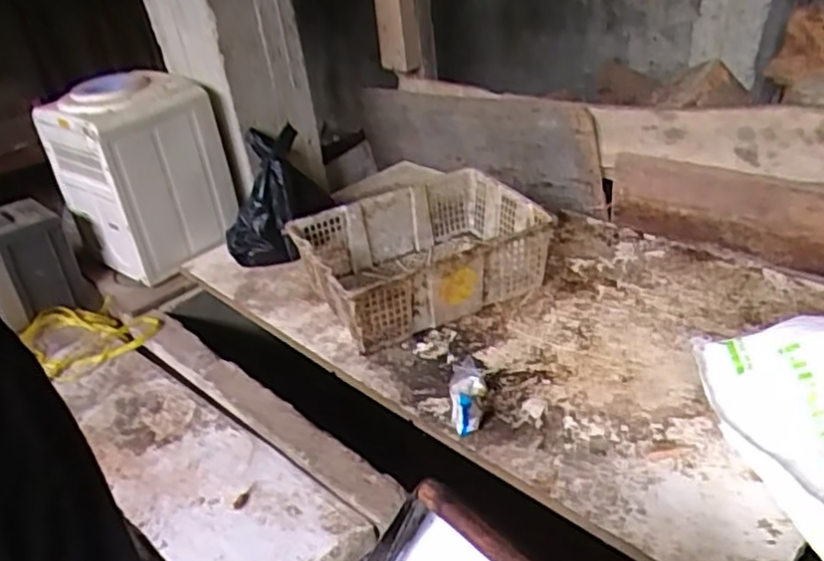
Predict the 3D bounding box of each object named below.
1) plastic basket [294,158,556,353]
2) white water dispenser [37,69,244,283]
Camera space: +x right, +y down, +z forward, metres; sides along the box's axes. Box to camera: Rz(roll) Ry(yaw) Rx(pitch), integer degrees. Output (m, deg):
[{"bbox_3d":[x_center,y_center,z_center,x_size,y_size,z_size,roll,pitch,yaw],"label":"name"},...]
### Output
[{"bbox_3d":[0.018,-0.074,1.454,0.444,0.172,0.355,-26,37,-27],"label":"plastic basket"},{"bbox_3d":[-0.592,-0.232,1.615,0.302,0.382,0.254,18,40,34],"label":"white water dispenser"}]

